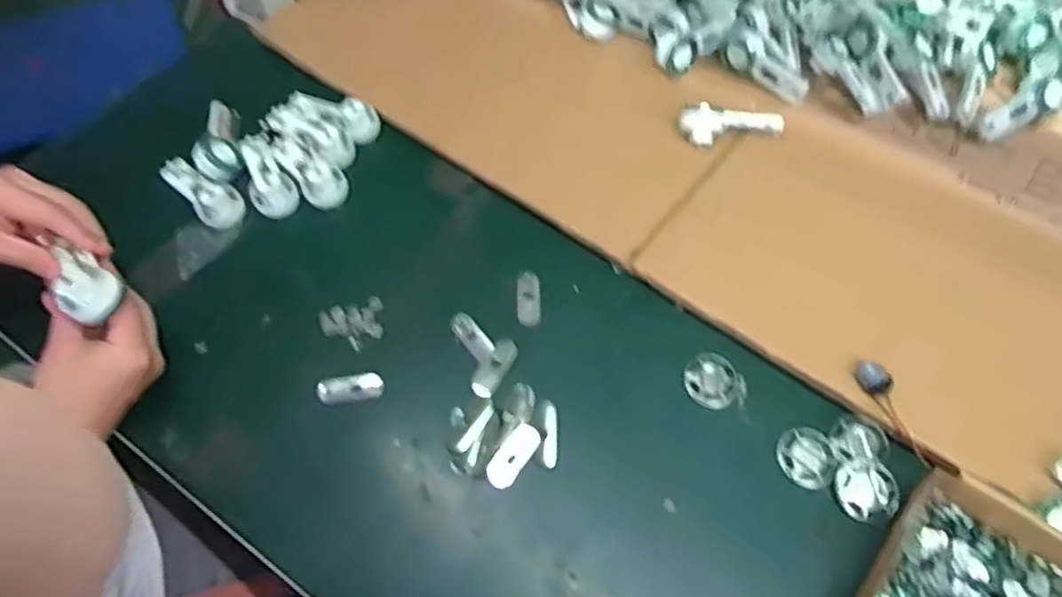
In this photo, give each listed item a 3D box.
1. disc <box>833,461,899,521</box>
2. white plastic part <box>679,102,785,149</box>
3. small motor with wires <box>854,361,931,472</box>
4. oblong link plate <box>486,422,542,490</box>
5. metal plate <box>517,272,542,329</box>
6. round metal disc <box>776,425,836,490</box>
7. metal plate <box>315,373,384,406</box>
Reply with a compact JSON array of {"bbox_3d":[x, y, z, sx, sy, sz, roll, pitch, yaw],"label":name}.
[{"bbox_3d":[0.236,0.135,0.470,0.041,0.008,0.038,-1,75,6],"label":"disc"},{"bbox_3d":[0.186,-0.162,0.617,0.093,0.034,0.023,-7,59,-1],"label":"white plastic part"},{"bbox_3d":[0.262,0.082,0.480,0.018,0.025,0.081,-22,61,-10],"label":"small motor with wires"},{"bbox_3d":[-0.013,0.118,0.501,0.023,0.004,0.051,32,66,20],"label":"oblong link plate"},{"bbox_3d":[-0.002,0.000,0.569,0.019,0.004,0.052,-2,59,2],"label":"metal plate"},{"bbox_3d":[0.200,0.115,0.487,0.040,0.010,0.041,-1,59,2],"label":"round metal disc"},{"bbox_3d":[-0.144,0.072,0.533,0.050,0.007,0.022,-11,59,-3],"label":"metal plate"}]

